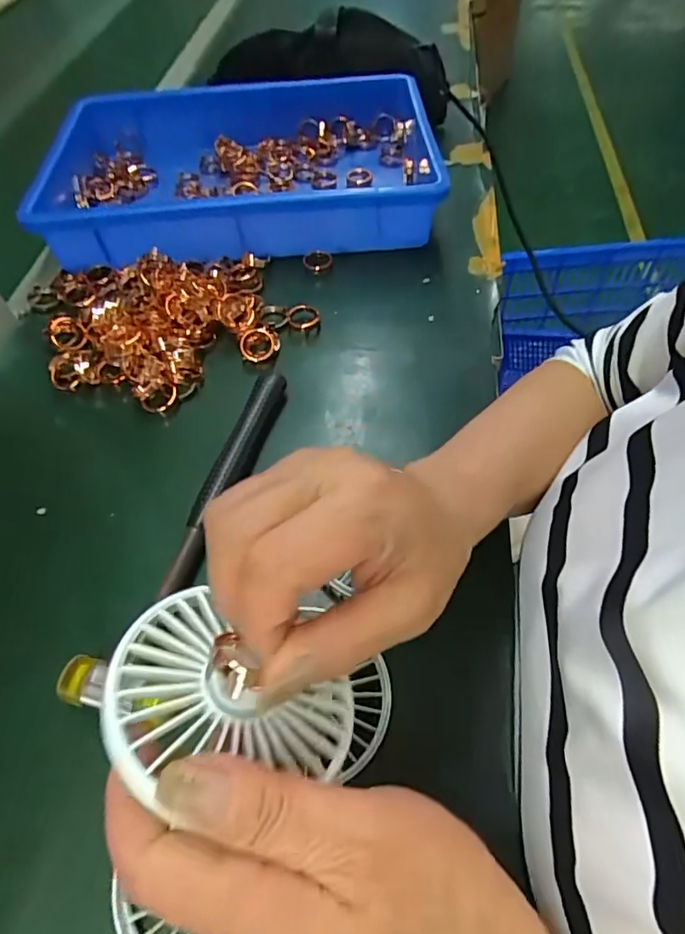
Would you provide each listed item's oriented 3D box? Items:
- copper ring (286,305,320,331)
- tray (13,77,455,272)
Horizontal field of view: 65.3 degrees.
[{"bbox_3d":[-0.032,-0.125,0.447,0.027,0.007,0.026,5,62,-9],"label":"copper ring"},{"bbox_3d":[-0.097,-0.304,0.546,0.360,0.075,0.257,-6,56,-1],"label":"tray"}]

